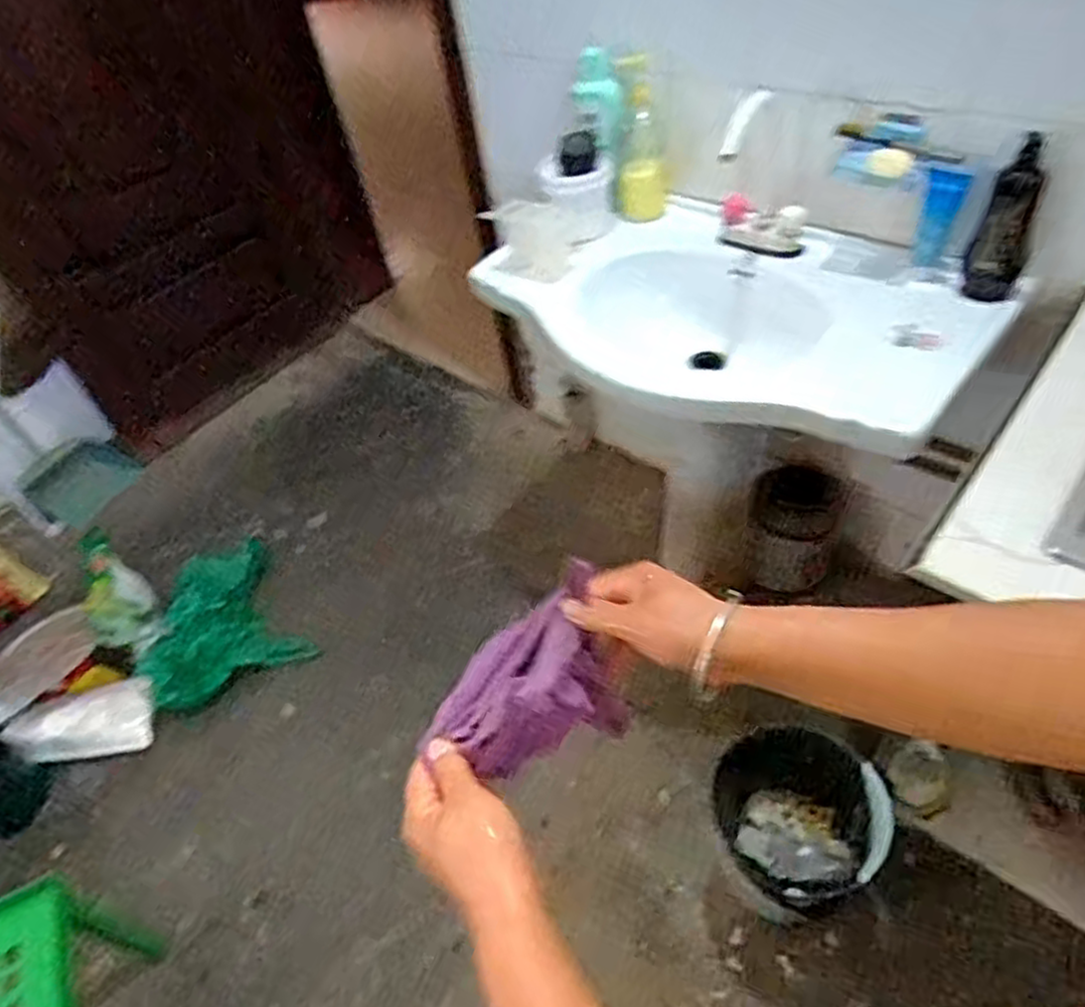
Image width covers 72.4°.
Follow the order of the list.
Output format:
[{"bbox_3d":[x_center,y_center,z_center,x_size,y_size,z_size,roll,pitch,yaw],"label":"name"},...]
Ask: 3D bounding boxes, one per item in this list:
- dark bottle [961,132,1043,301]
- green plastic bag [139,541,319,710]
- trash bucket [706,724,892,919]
[{"bbox_3d":[0.619,-0.374,0.978,0.066,0.220,0.051,26,57,30],"label":"dark bottle"},{"bbox_3d":[-0.754,0.245,1.715,0.347,0.092,0.378,-24,48,-12],"label":"green plastic bag"},{"bbox_3d":[0.401,0.516,1.160,0.213,0.242,0.222,-5,47,5],"label":"trash bucket"}]

